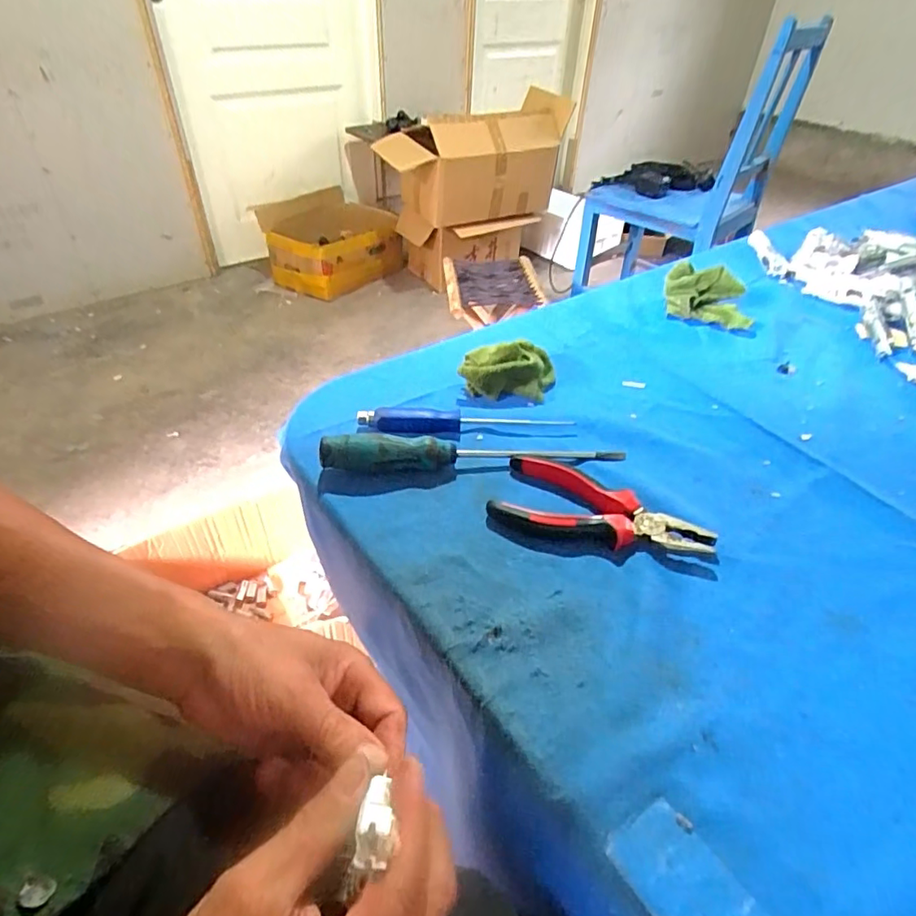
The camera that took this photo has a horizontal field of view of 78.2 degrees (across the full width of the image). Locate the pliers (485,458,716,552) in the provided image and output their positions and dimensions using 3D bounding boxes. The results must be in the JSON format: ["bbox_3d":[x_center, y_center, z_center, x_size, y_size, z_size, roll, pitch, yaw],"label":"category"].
[{"bbox_3d":[0.105,0.042,0.420,0.156,0.019,0.065,17,44,19],"label":"pliers"}]

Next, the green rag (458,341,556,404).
[{"bbox_3d":[0.050,-0.093,0.554,0.093,0.047,0.064,2,41,2],"label":"green rag"}]

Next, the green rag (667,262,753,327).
[{"bbox_3d":[0.302,-0.195,0.678,0.106,0.047,0.058,19,44,21],"label":"green rag"}]

